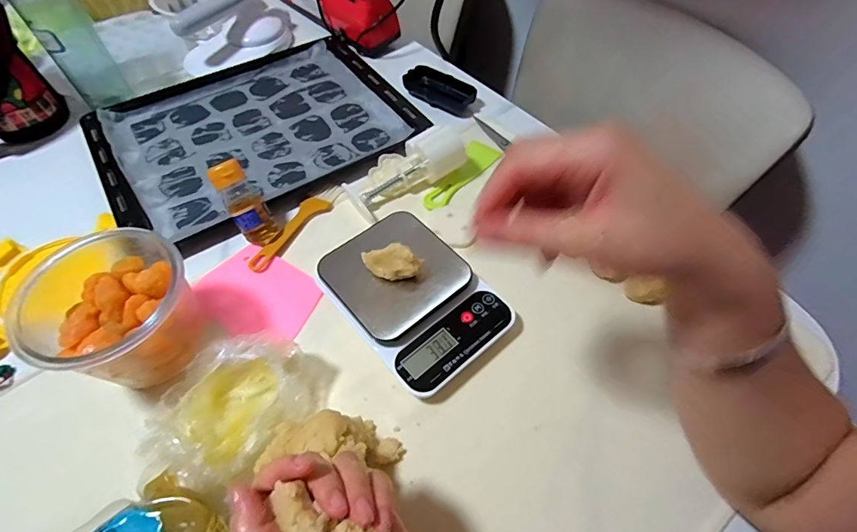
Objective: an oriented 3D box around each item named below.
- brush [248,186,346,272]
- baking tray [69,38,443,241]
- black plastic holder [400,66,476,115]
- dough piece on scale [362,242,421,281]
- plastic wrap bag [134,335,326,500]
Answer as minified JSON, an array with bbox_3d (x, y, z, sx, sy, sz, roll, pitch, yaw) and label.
[{"bbox_3d":[-0.156,-0.050,0.505,0.031,0.010,0.144,30,61,18],"label":"brush"},{"bbox_3d":[-0.241,-0.203,0.606,0.396,0.023,0.296,-29,62,-18],"label":"baking tray"},{"bbox_3d":[0.013,-0.263,0.643,0.107,0.025,0.054,31,62,19],"label":"black plastic holder"},{"bbox_3d":[-0.037,-0.005,0.417,0.059,0.029,0.024,6,57,3],"label":"dough piece on scale"},{"bbox_3d":[-0.166,0.116,0.363,0.095,0.061,0.144,32,62,19],"label":"plastic wrap bag"}]

